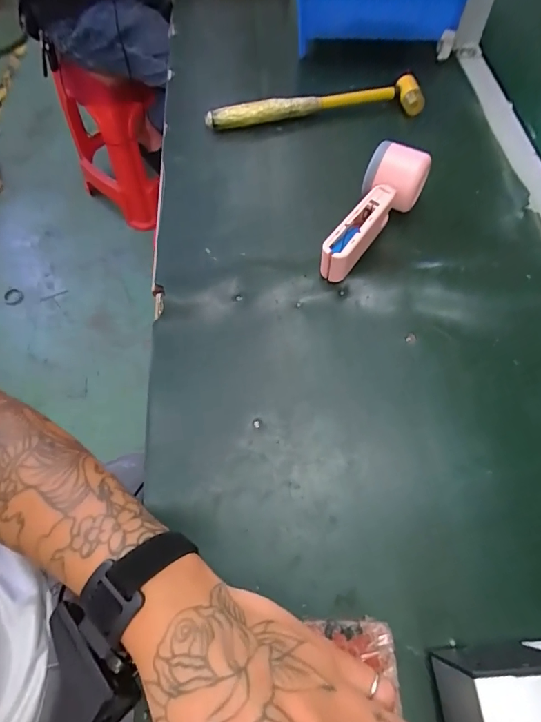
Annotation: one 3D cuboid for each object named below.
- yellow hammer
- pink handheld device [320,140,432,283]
[{"bbox_3d":[0.056,-0.315,0.535,0.269,0.035,0.043,-9,63,-1],"label":"yellow hammer"},{"bbox_3d":[0.100,-0.144,0.423,0.054,0.059,0.151,28,68,16],"label":"pink handheld device"}]

